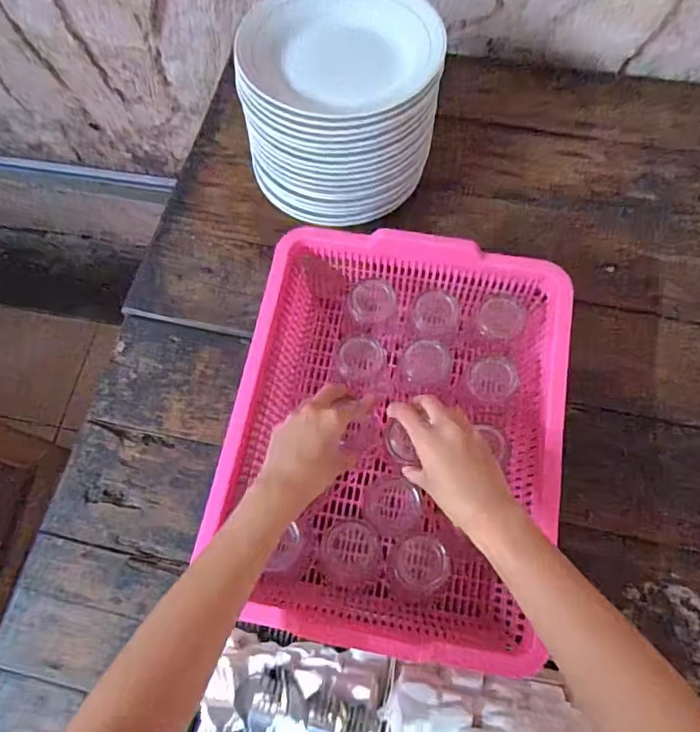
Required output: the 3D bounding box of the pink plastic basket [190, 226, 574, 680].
[{"bbox_3d":[0.047,0.063,0.560,0.309,0.132,0.376,9,68,6],"label":"pink plastic basket"}]

